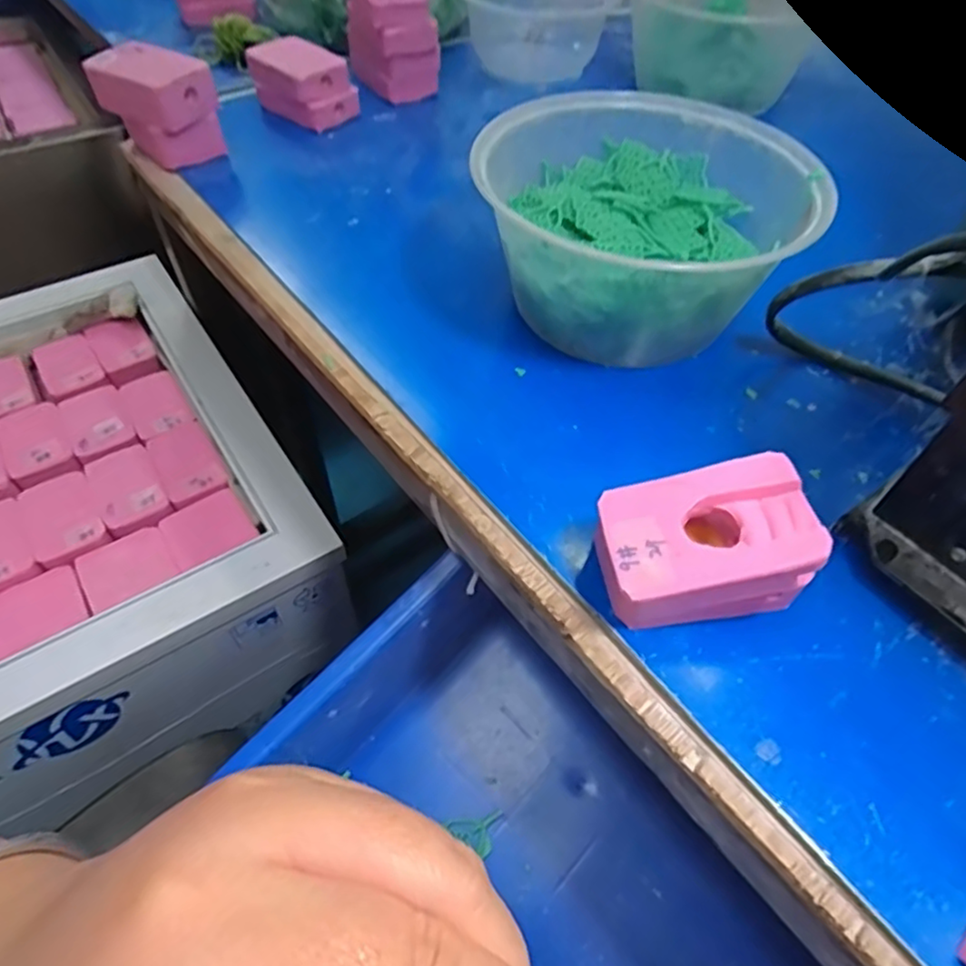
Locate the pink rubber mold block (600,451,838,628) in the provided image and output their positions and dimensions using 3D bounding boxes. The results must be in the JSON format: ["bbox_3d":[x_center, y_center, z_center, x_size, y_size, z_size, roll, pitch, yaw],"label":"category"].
[{"bbox_3d":[0.078,0.024,0.238,0.073,0.045,0.049,-5,53,-6],"label":"pink rubber mold block"}]

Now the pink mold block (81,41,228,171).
[{"bbox_3d":[-0.218,-0.253,0.437,0.071,0.059,0.053,27,56,18],"label":"pink mold block"}]

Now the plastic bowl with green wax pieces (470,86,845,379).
[{"bbox_3d":[0.079,-0.133,0.343,0.147,0.076,0.150,1,52,-1],"label":"plastic bowl with green wax pieces"}]

